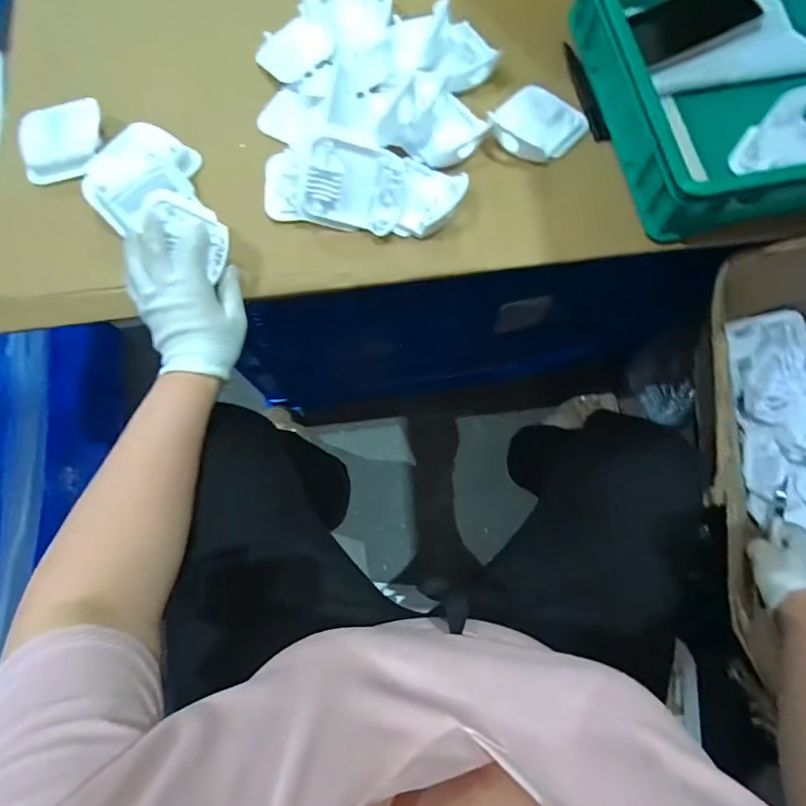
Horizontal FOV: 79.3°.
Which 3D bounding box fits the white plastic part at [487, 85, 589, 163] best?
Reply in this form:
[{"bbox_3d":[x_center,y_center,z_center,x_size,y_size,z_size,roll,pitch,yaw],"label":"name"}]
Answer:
[{"bbox_3d":[0.142,-0.305,0.524,0.092,0.024,0.088,42,79,12],"label":"white plastic part"}]

